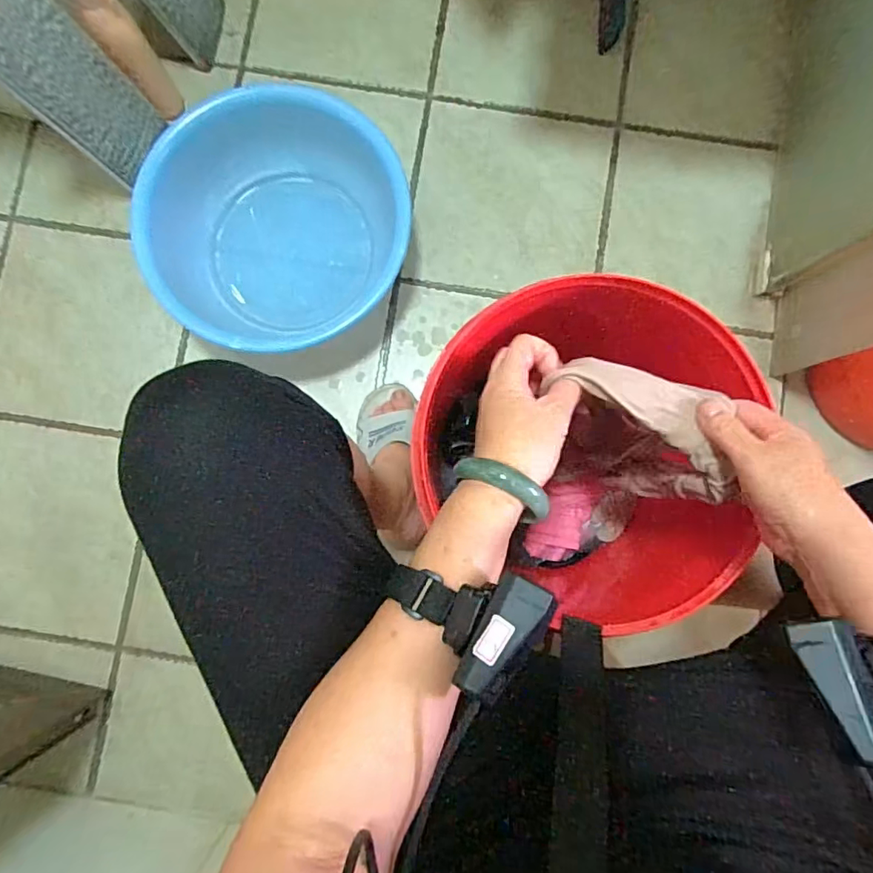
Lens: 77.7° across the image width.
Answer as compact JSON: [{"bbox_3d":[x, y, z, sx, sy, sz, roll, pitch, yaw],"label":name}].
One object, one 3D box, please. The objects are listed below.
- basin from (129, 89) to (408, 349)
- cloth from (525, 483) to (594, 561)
[{"bbox_3d":[-0.223,-0.281,0.776,0.356,0.122,0.334,0,84,0],"label":"basin"},{"bbox_3d":[0.155,0.107,0.677,0.066,0.024,0.100,22,84,2],"label":"cloth"}]

